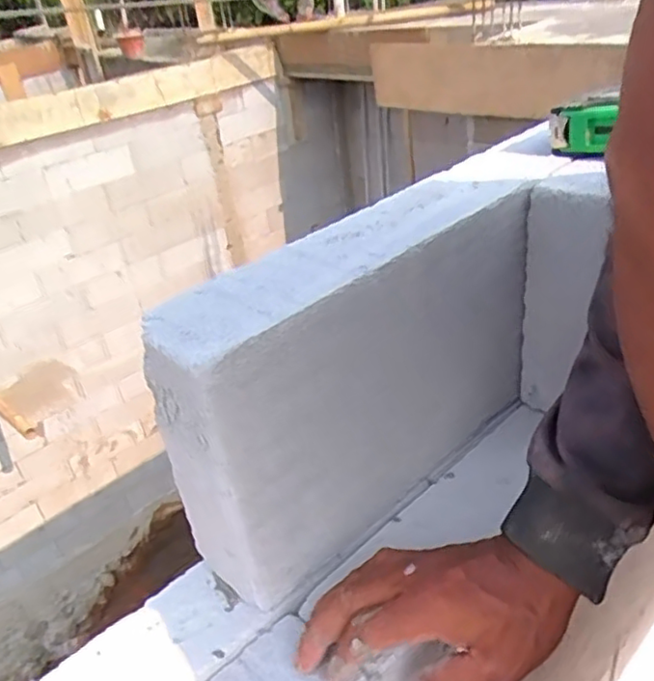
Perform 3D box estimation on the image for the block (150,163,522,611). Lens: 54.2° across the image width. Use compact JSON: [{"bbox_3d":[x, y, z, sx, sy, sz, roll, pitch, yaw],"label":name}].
[{"bbox_3d":[0.028,0.021,0.452,0.284,0.189,0.068,-30,38,-32],"label":"block"}]

